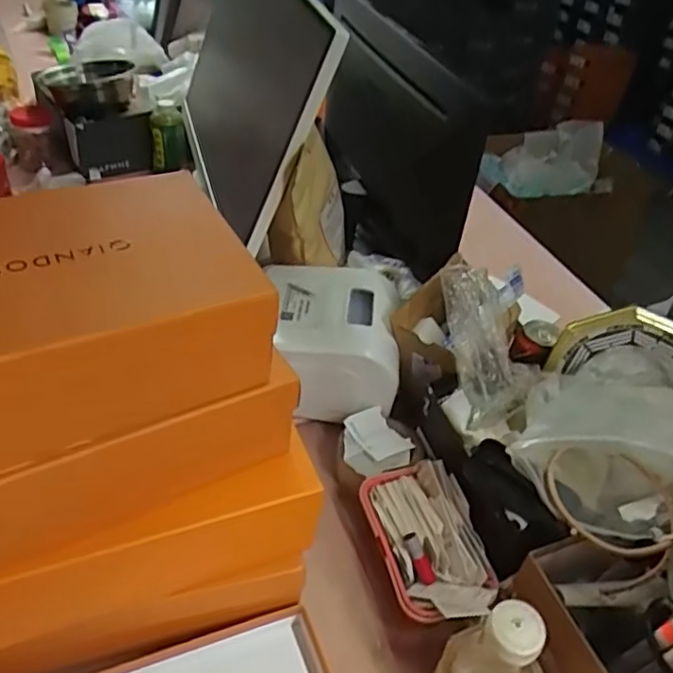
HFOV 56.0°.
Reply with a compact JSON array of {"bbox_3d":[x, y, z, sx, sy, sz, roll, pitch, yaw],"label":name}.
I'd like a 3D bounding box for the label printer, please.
[{"bbox_3d":[-0.001,0.000,0.821,0.165,0.119,0.182,0,42,-8],"label":"label printer"}]

